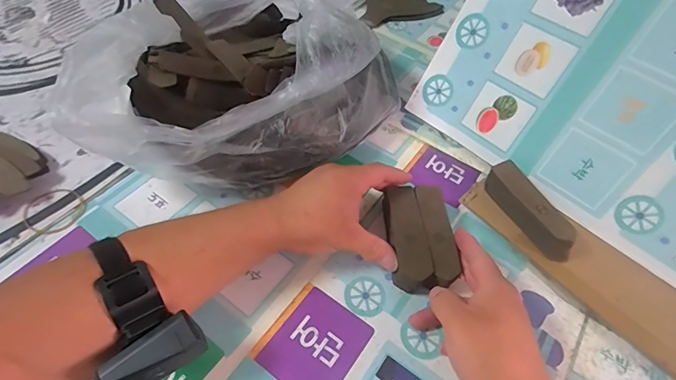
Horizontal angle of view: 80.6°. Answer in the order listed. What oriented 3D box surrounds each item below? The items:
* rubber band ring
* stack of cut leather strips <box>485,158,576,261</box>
[{"bbox_3d":[-0.304,0.021,0.425,0.053,0.004,0.056,1,54,-2],"label":"rubber band ring"},{"bbox_3d":[0.206,0.023,0.431,0.035,0.039,0.115,-19,57,-16],"label":"stack of cut leather strips"}]

